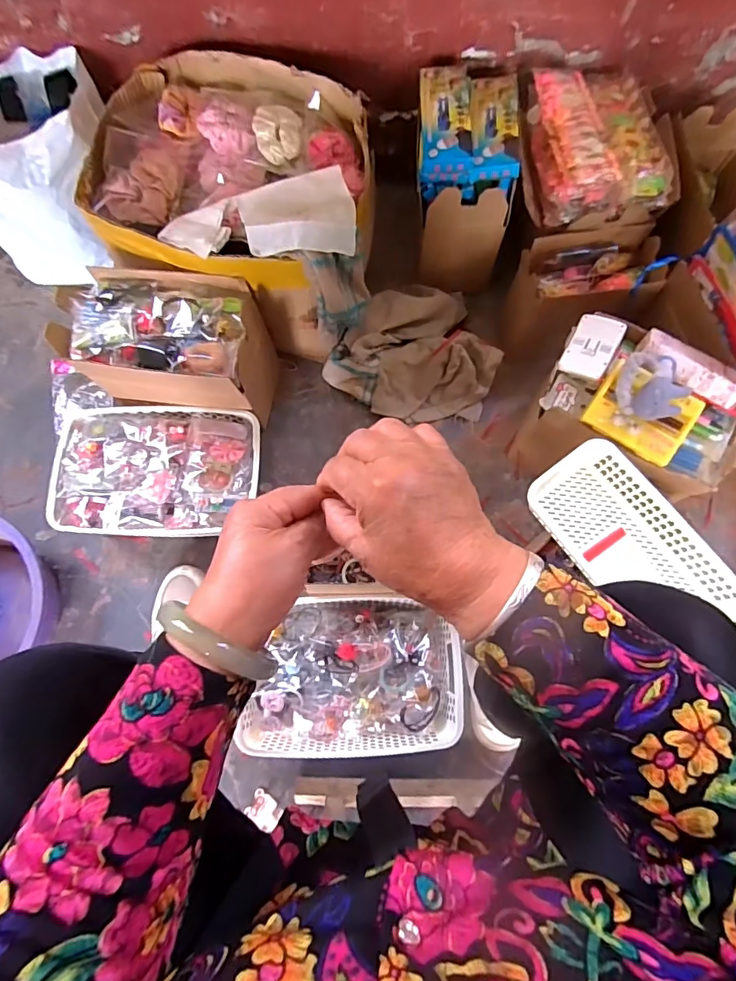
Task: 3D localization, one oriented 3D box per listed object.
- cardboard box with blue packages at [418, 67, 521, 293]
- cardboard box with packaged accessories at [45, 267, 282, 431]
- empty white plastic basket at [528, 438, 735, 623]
[{"bbox_3d":[0.147,-0.495,0.813,0.142,0.231,0.204,0,73,-1],"label":"cardboard box with blue packages"},{"bbox_3d":[-0.287,-0.195,0.752,0.252,0.224,0.154,9,73,2],"label":"cardboard box with packaged accessories"},{"bbox_3d":[0.315,0.066,0.587,0.115,0.050,0.258,-34,77,-11],"label":"empty white plastic basket"}]

